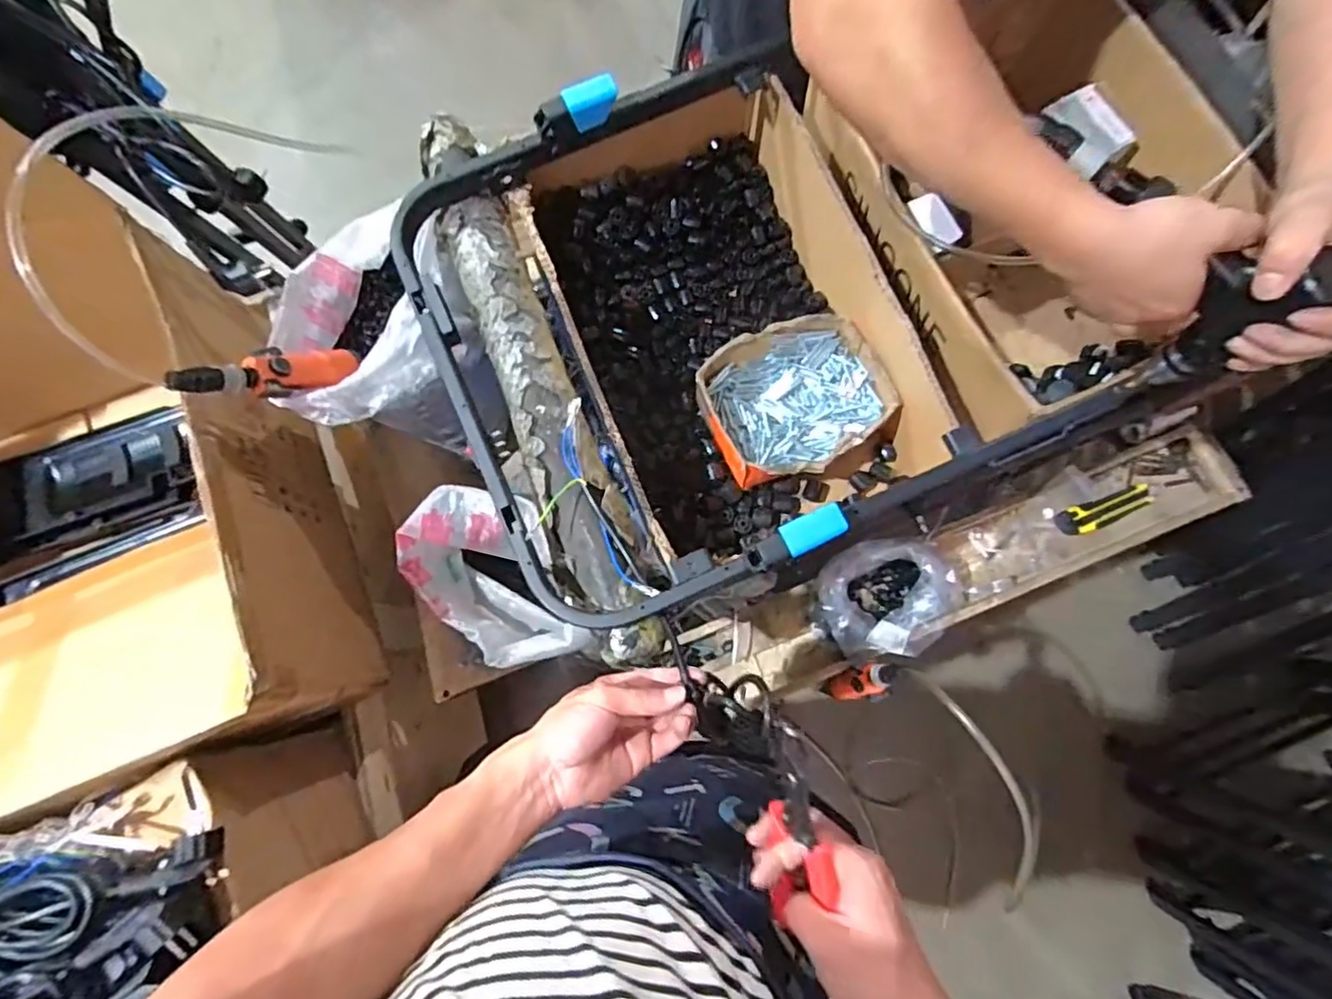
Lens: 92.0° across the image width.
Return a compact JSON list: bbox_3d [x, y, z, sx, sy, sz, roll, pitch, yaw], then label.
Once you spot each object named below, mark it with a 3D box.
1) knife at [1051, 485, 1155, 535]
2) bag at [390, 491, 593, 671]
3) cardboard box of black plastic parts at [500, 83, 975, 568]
[{"bbox_3d":[0.617,0.015,0.899,0.141,0.017,0.038,-18,78,-2],"label":"knife"},{"bbox_3d":[-0.202,0.099,0.756,0.230,0.105,0.163,27,80,7],"label":"bag"},{"bbox_3d":[0.061,-0.209,0.731,0.330,0.132,0.509,-24,79,-4],"label":"cardboard box of black plastic parts"}]

